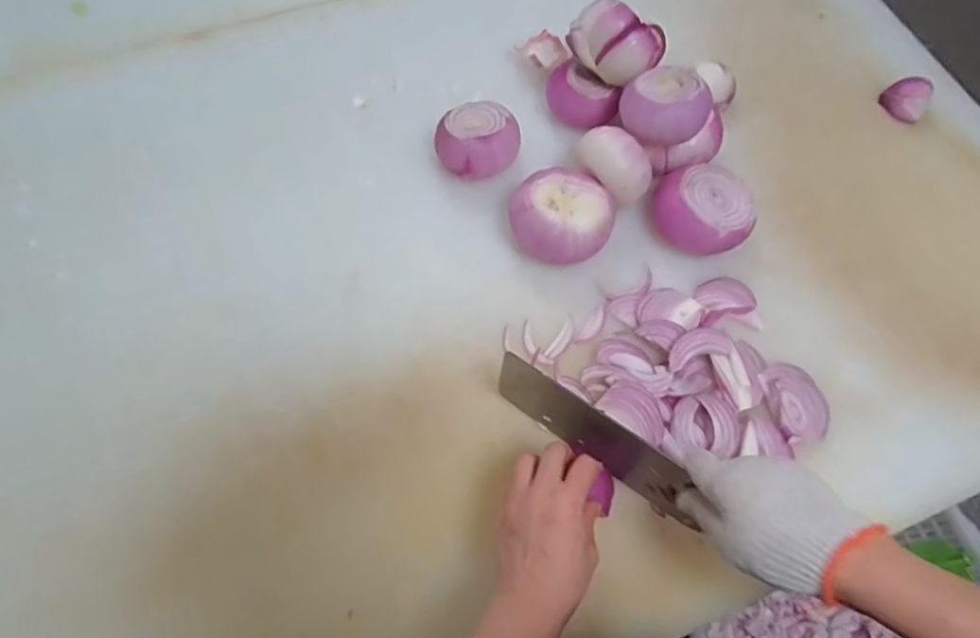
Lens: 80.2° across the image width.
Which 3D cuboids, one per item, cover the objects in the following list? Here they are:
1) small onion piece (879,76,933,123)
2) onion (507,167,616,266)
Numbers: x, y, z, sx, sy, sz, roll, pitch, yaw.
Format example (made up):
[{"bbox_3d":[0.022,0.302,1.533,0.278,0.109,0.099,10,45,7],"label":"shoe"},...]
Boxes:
[{"bbox_3d":[0.485,-0.258,0.673,0.049,0.034,0.038,42,73,15],"label":"small onion piece"},{"bbox_3d":[0.071,-0.097,0.580,0.097,0.059,0.091,0,67,0],"label":"onion"}]

